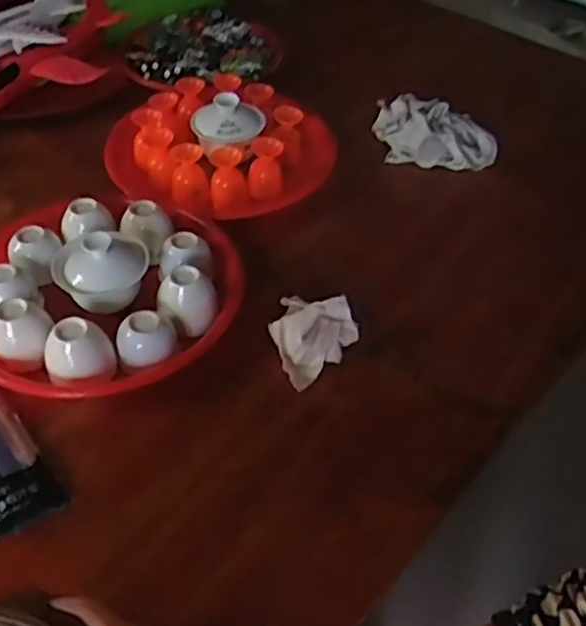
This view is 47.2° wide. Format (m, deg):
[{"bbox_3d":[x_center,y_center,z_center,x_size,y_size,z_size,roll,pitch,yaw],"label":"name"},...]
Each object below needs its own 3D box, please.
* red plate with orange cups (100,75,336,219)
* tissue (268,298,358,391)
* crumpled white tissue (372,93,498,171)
[{"bbox_3d":[-0.079,-0.189,0.771,0.198,0.085,0.218,32,53,25],"label":"red plate with orange cups"},{"bbox_3d":[0.011,0.014,0.588,0.077,0.041,0.072,-33,57,-28],"label":"tissue"},{"bbox_3d":[0.171,-0.225,0.819,0.164,0.053,0.094,23,51,18],"label":"crumpled white tissue"}]

